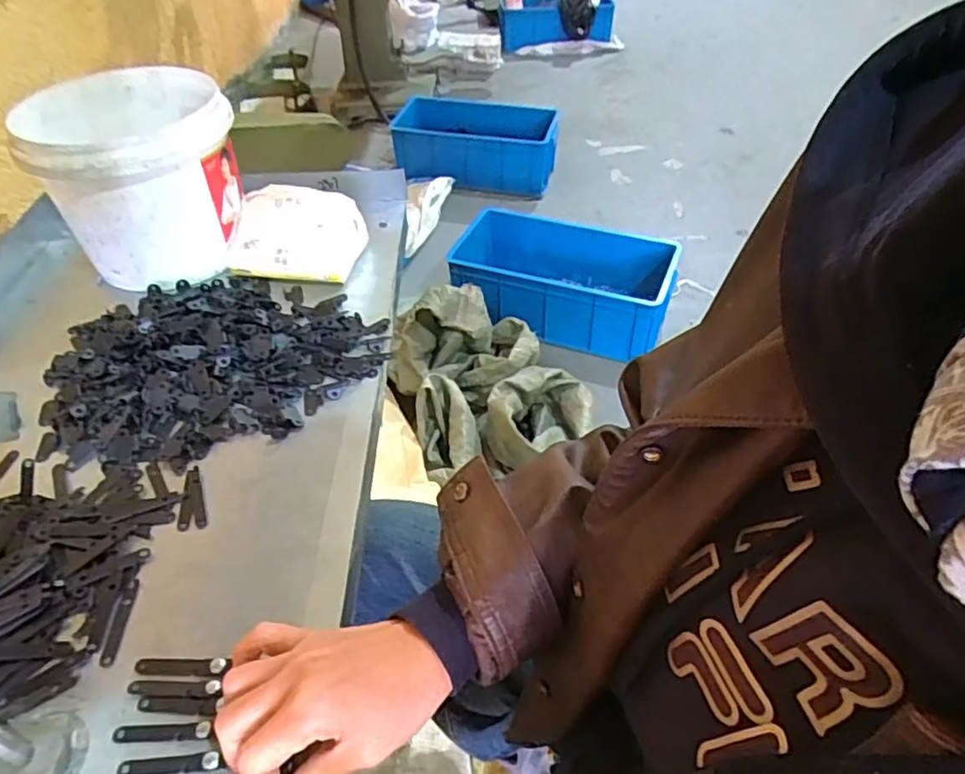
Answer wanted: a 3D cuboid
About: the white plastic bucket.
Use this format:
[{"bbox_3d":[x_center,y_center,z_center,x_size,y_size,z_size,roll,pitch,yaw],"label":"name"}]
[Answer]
[{"bbox_3d":[-0.331,-0.208,0.637,0.167,0.140,0.177,-1,46,1],"label":"white plastic bucket"}]

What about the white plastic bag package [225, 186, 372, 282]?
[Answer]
[{"bbox_3d":[-0.188,-0.157,0.633,0.129,0.074,0.067,3,46,4],"label":"white plastic bag package"}]

